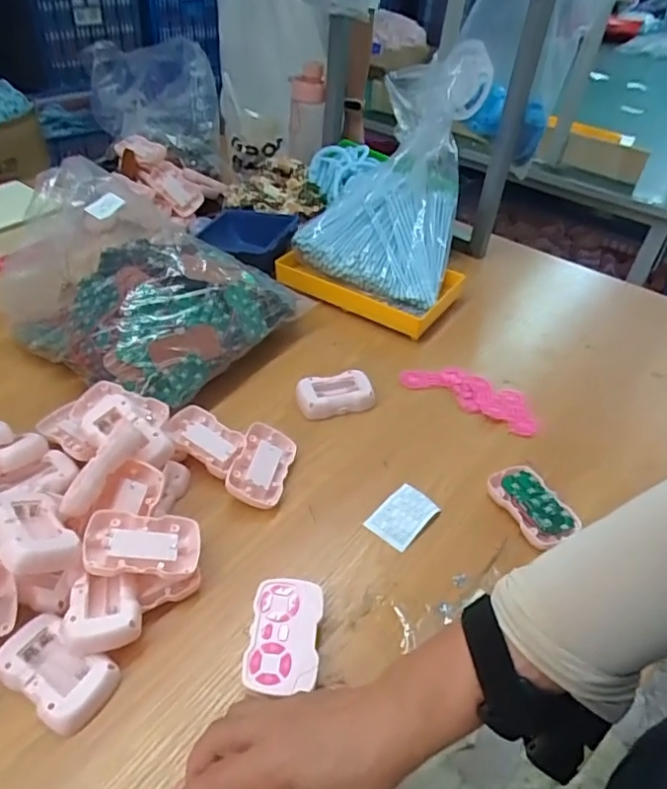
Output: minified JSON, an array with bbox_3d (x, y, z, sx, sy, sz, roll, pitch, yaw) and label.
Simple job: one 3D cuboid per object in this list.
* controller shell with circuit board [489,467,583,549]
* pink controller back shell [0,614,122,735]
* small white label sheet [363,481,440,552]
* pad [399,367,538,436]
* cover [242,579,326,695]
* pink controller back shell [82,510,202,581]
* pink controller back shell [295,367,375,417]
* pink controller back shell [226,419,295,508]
[{"bbox_3d":[0.201,0.111,0.557,0.055,0.018,0.089,-17,44,-22],"label":"controller shell with circuit board"},{"bbox_3d":[-0.208,0.209,0.414,0.087,0.024,0.052,22,44,21],"label":"pink controller back shell"},{"bbox_3d":[0.070,0.120,0.551,0.047,0.008,0.070,31,48,29],"label":"small white label sheet"},{"bbox_3d":[0.175,-0.004,0.699,0.176,0.017,0.067,25,45,24],"label":"pad"},{"bbox_3d":[-0.038,0.194,0.440,0.055,0.025,0.087,4,40,2],"label":"cover"},{"bbox_3d":[-0.159,0.127,0.463,0.092,0.013,0.057,13,39,-19],"label":"pink controller back shell"},{"bbox_3d":[0.001,0.000,0.666,0.088,0.026,0.054,-8,41,-12],"label":"pink controller back shell"},{"bbox_3d":[-0.073,0.073,0.566,0.055,0.017,0.092,30,41,-12],"label":"pink controller back shell"}]

